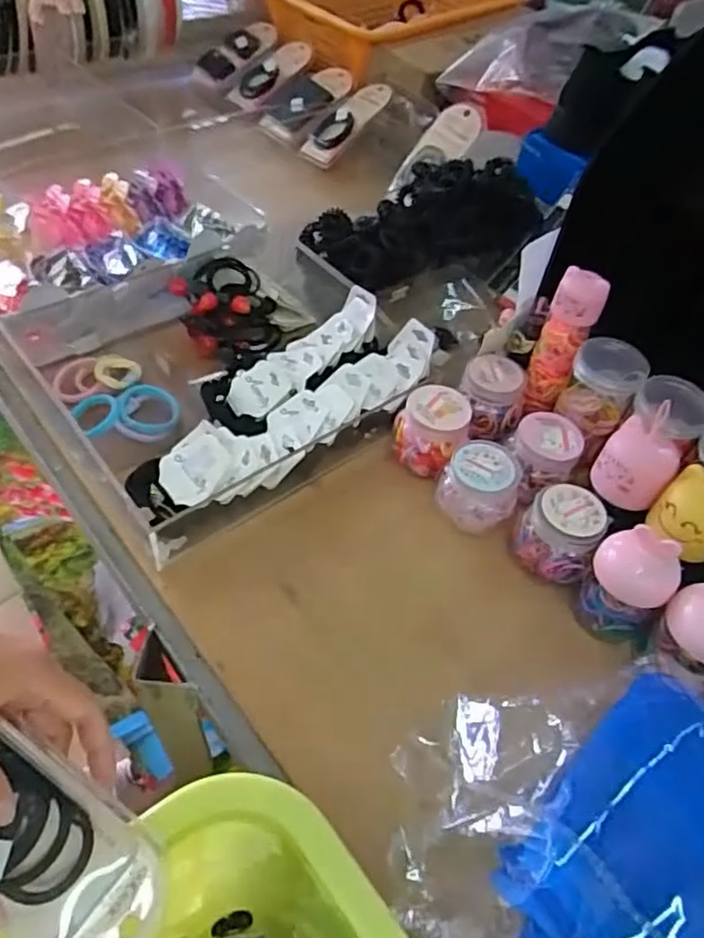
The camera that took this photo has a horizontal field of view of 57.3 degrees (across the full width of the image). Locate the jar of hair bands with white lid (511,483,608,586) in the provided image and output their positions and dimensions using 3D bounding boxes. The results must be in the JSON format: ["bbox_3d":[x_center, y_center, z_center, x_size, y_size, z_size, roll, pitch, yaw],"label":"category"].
[{"bbox_3d":[0.155,0.049,0.488,0.056,0.058,0.054,3,51,-4],"label":"jar of hair bands with white lid"}]

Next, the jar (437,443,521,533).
[{"bbox_3d":[0.099,0.015,0.507,0.058,0.056,0.045,23,53,12],"label":"jar"}]

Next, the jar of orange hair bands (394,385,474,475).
[{"bbox_3d":[0.065,-0.033,0.539,0.058,0.051,0.055,16,52,7],"label":"jar of orange hair bands"}]

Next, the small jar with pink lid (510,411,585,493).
[{"bbox_3d":[0.156,-0.014,0.532,0.053,0.046,0.048,14,51,5],"label":"small jar with pink lid"}]

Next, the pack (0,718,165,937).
[{"bbox_3d":[-0.151,0.181,0.306,0.140,0.013,0.067,42,67,-9],"label":"pack"}]

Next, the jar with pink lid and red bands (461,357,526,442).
[{"bbox_3d":[0.123,-0.062,0.571,0.055,0.053,0.055,3,51,-4],"label":"jar with pink lid and red bands"}]

